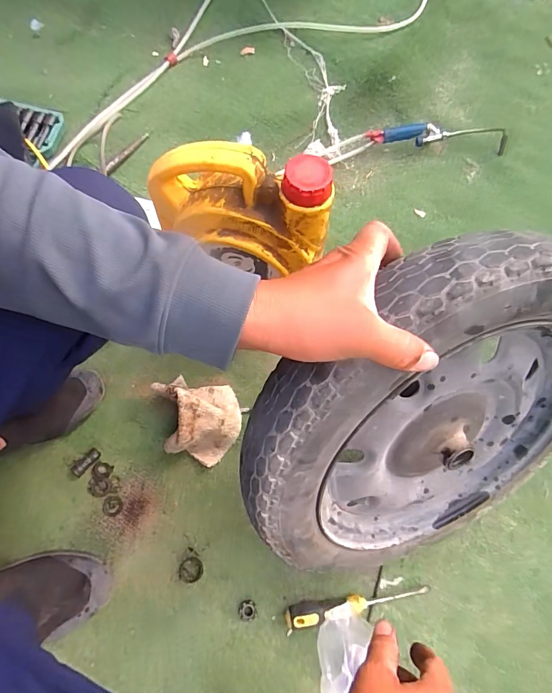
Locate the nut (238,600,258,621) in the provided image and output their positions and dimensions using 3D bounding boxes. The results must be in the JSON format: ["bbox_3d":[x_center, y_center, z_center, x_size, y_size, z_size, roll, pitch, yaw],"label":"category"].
[{"bbox_3d":[-0.040,0.373,0.548,0.025,0.004,0.026,0,72,-1],"label":"nut"}]

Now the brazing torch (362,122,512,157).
[{"bbox_3d":[0.317,-0.416,0.771,0.273,0.033,0.052,4,72,0],"label":"brazing torch"}]

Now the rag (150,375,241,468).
[{"bbox_3d":[-0.124,0.110,0.592,0.140,0.079,0.124,11,72,2],"label":"rag"}]

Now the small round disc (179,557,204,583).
[{"bbox_3d":[-0.123,0.325,0.567,0.034,0.008,0.033,0,72,-1],"label":"small round disc"}]

